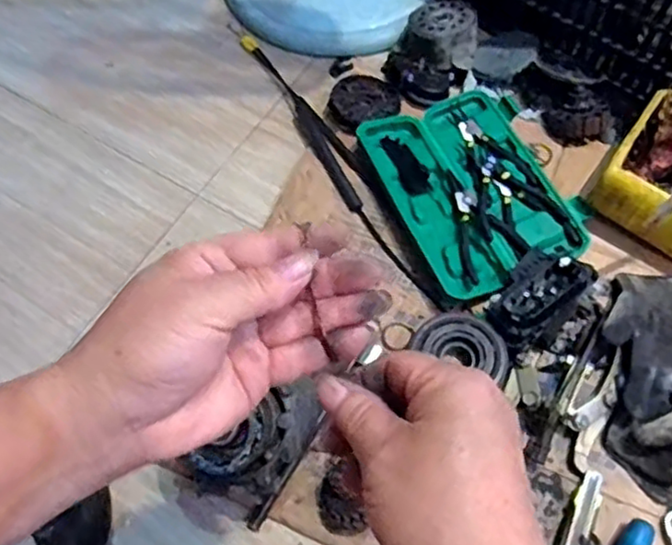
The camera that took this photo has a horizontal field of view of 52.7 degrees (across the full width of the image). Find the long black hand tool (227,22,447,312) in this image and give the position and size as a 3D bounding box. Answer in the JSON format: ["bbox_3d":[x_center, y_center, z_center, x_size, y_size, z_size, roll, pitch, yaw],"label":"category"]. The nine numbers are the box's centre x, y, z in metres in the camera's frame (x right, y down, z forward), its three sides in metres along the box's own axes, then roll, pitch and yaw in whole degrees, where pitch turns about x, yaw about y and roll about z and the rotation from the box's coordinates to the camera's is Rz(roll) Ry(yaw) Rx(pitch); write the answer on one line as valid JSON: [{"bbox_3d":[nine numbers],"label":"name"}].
[{"bbox_3d":[-0.017,-0.186,0.983,0.048,0.020,0.587,-27,63,-10],"label":"long black hand tool"}]

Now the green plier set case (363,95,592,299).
[{"bbox_3d":[0.185,-0.119,0.901,0.218,0.030,0.297,-20,62,-7],"label":"green plier set case"}]

